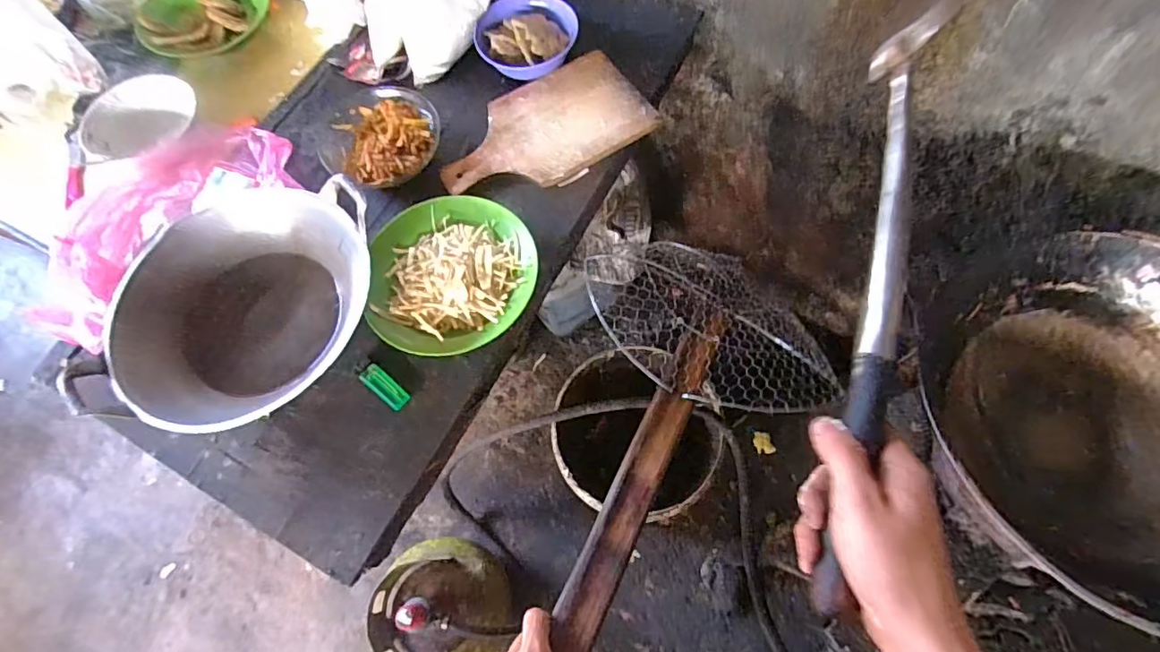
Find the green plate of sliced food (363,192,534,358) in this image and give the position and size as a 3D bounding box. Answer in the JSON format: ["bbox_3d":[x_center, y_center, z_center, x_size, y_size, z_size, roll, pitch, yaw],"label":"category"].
[{"bbox_3d":[-0.156,-0.069,0.682,0.197,0.044,0.210,-1,67,2],"label":"green plate of sliced food"}]

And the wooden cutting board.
[{"bbox_3d":[-0.056,-0.281,0.793,0.301,0.021,0.181,-28,69,-9],"label":"wooden cutting board"}]

